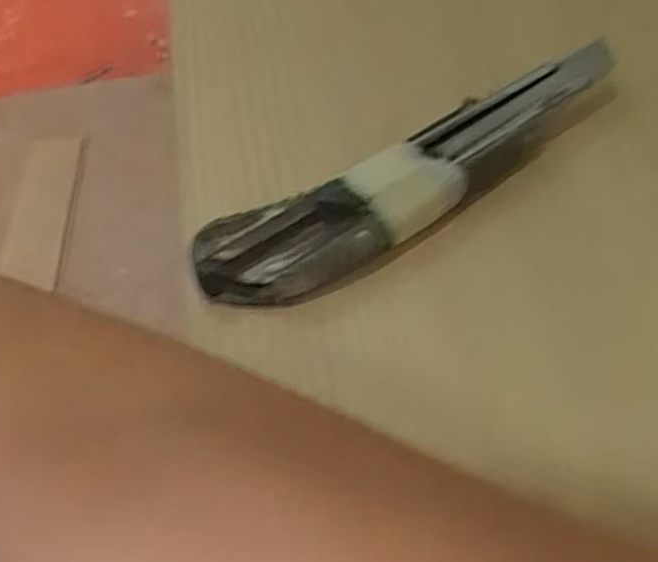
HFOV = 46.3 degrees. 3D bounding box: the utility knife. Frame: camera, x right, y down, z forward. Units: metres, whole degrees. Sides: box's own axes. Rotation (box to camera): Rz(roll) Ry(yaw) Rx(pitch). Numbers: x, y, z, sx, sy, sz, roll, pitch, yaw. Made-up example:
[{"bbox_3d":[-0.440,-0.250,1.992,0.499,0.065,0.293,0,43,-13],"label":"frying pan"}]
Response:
[{"bbox_3d":[0.033,-0.036,0.249,0.159,0.017,0.032,-28,52,-18],"label":"utility knife"}]

